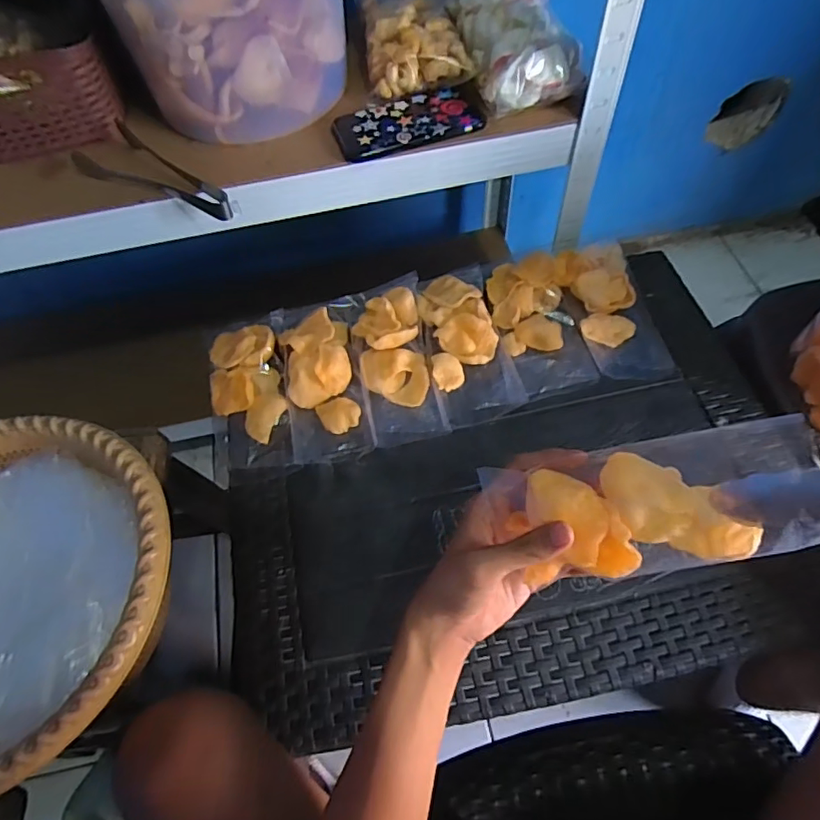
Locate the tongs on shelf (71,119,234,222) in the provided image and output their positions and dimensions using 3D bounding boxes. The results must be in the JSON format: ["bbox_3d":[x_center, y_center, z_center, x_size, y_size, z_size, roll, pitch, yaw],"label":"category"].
[{"bbox_3d":[-0.247,-0.229,0.538,0.163,0.040,0.067,27,66,18],"label":"tongs on shelf"}]

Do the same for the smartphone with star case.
[{"bbox_3d":[0.002,-0.296,0.553,0.155,0.014,0.075,-15,61,-4],"label":"smartphone with star case"}]

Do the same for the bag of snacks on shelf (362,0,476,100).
[{"bbox_3d":[0.004,-0.411,0.589,0.106,0.048,0.150,-8,60,0],"label":"bag of snacks on shelf"}]

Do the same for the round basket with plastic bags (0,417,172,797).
[{"bbox_3d":[-0.305,0.140,0.413,0.263,0.074,0.260,-2,60,3],"label":"round basket with plastic bags"}]

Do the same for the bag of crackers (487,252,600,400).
[{"bbox_3d":[0.139,-0.096,0.599,0.083,0.031,0.174,-10,60,-2],"label":"bag of crackers"}]

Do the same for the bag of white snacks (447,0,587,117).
[{"bbox_3d":[0.100,-0.418,0.582,0.098,0.050,0.247,-14,61,-4],"label":"bag of white snacks"}]

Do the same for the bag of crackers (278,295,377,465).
[{"bbox_3d":[-0.093,-0.038,0.587,0.095,0.037,0.194,-7,60,0],"label":"bag of crackers"}]

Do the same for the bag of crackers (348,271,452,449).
[{"bbox_3d":[-0.016,-0.057,0.583,0.078,0.033,0.190,-10,60,-2],"label":"bag of crackers"}]

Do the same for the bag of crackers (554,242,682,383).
[{"bbox_3d":[0.221,-0.111,0.594,0.083,0.027,0.183,-11,60,-2],"label":"bag of crackers"}]

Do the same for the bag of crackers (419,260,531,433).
[{"bbox_3d":[0.060,-0.073,0.589,0.082,0.033,0.179,-13,60,-3],"label":"bag of crackers"}]

